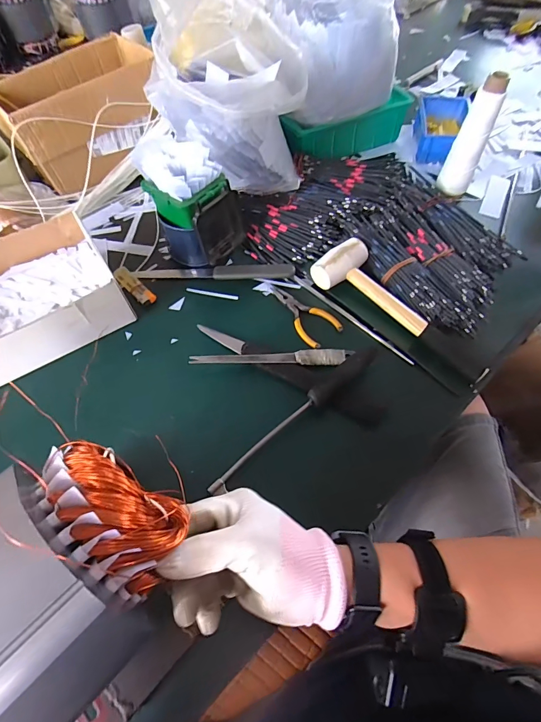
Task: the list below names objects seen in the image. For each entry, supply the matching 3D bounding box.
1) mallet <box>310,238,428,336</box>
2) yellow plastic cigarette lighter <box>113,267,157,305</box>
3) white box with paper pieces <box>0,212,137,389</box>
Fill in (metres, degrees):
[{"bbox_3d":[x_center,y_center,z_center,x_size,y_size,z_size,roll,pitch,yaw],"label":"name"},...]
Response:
[{"bbox_3d":[0.138,-0.093,0.496,0.076,0.046,0.164,-32,65,-16],"label":"mallet"},{"bbox_3d":[-0.204,-0.113,0.542,0.024,0.012,0.093,-41,67,-20],"label":"yellow plastic cigarette lighter"},{"bbox_3d":[-0.339,-0.077,0.488,0.230,0.070,0.199,-33,65,-16],"label":"white box with paper pieces"}]

